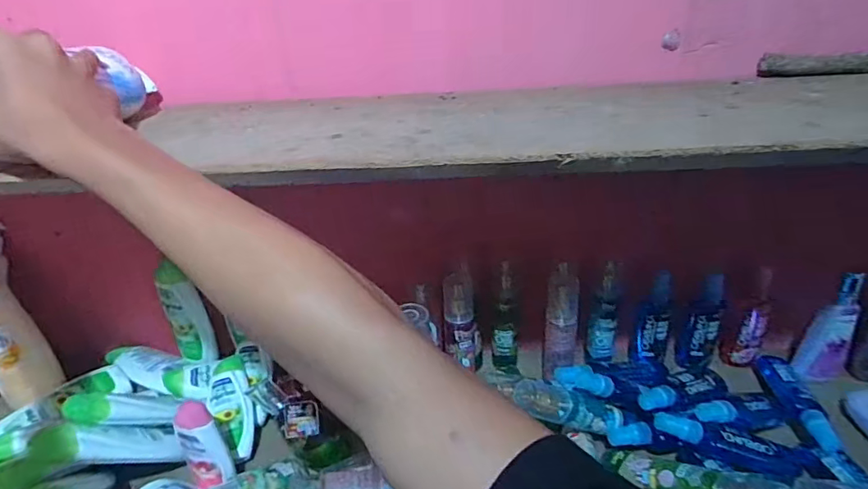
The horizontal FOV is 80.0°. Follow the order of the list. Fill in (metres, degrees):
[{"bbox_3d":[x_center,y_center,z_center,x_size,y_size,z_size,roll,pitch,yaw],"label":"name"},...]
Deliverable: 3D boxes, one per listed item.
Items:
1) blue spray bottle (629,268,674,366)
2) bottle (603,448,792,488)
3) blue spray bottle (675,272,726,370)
[{"bbox_3d":[0.276,0.096,0.656,0.046,0.130,0.042,8,27,25],"label":"blue spray bottle"},{"bbox_3d":[0.231,0.215,0.474,0.035,0.033,0.163,-27,15,-40],"label":"bottle"},{"bbox_3d":[0.338,0.093,0.654,0.044,0.138,0.044,11,29,29],"label":"blue spray bottle"}]

